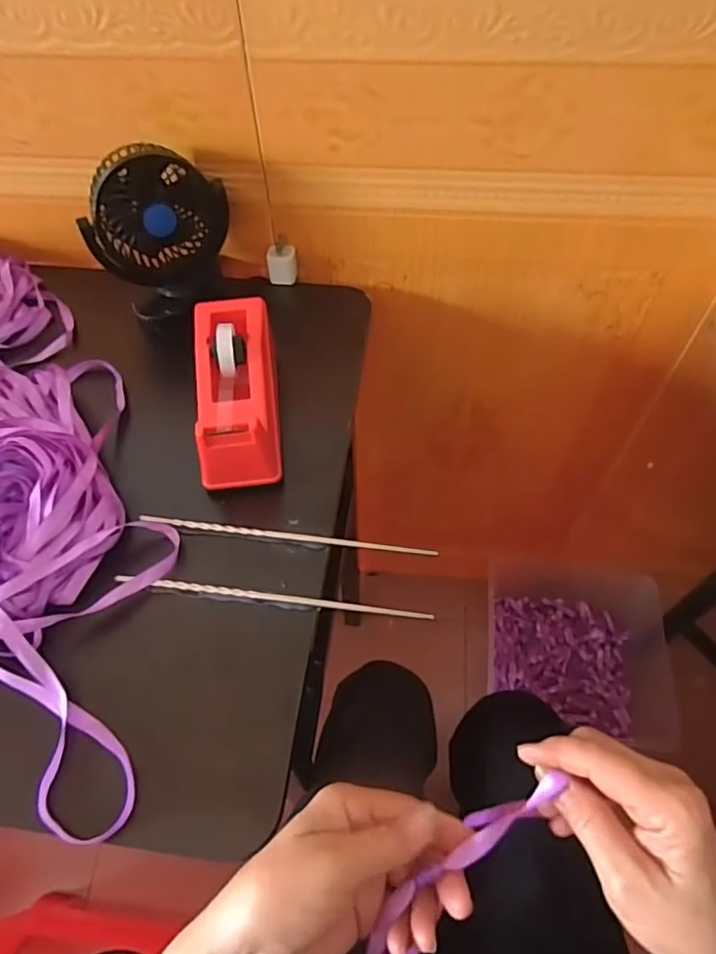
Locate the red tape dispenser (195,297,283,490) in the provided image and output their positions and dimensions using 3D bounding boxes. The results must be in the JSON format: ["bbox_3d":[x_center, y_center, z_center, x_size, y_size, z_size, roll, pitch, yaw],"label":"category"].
[{"bbox_3d":[-0.097,-0.072,0.456,0.061,0.062,0.154,-6,56,-2],"label":"red tape dispenser"}]

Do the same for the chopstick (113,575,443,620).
[{"bbox_3d":[-0.059,0.084,0.398,0.219,0.013,0.007,5,56,5],"label":"chopstick"}]

